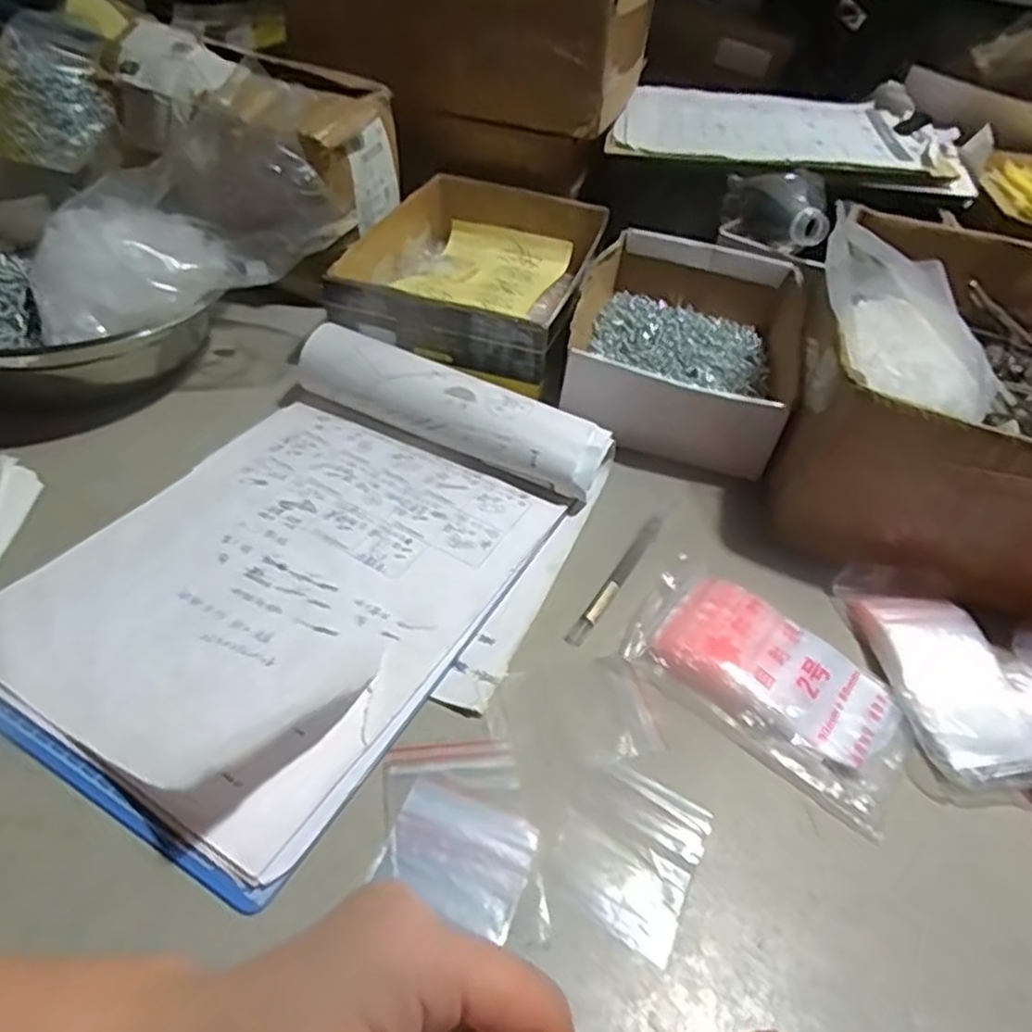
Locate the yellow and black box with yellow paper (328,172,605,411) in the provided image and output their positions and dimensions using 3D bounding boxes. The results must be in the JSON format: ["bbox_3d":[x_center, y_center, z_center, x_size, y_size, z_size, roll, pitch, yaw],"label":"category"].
[{"bbox_3d":[-0.031,-0.214,0.620,0.184,0.057,0.262,13,46,5],"label":"yellow and black box with yellow paper"}]

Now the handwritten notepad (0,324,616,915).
[{"bbox_3d":[-0.108,0.013,0.400,0.233,0.040,0.311,25,48,16],"label":"handwritten notepad"}]

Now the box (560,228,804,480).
[{"bbox_3d":[0.136,-0.147,0.595,0.165,0.063,0.248,16,46,9],"label":"box"}]

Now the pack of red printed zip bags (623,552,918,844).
[{"bbox_3d":[0.135,0.083,0.384,0.150,0.017,0.085,34,51,24],"label":"pack of red printed zip bags"}]

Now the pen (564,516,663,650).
[{"bbox_3d":[0.063,0.035,0.432,0.010,0.006,0.120,27,49,19],"label":"pen"}]

